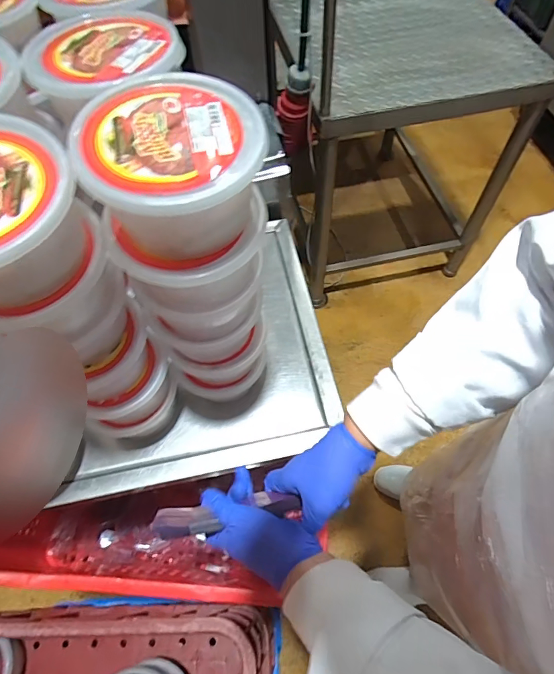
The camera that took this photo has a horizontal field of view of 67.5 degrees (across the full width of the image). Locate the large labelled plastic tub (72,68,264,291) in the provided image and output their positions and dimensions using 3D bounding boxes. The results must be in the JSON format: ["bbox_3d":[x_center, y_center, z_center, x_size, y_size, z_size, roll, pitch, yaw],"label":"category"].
[{"bbox_3d":[-0.062,-0.106,0.283,0.120,0.073,0.123,-1,61,2],"label":"large labelled plastic tub"}]

